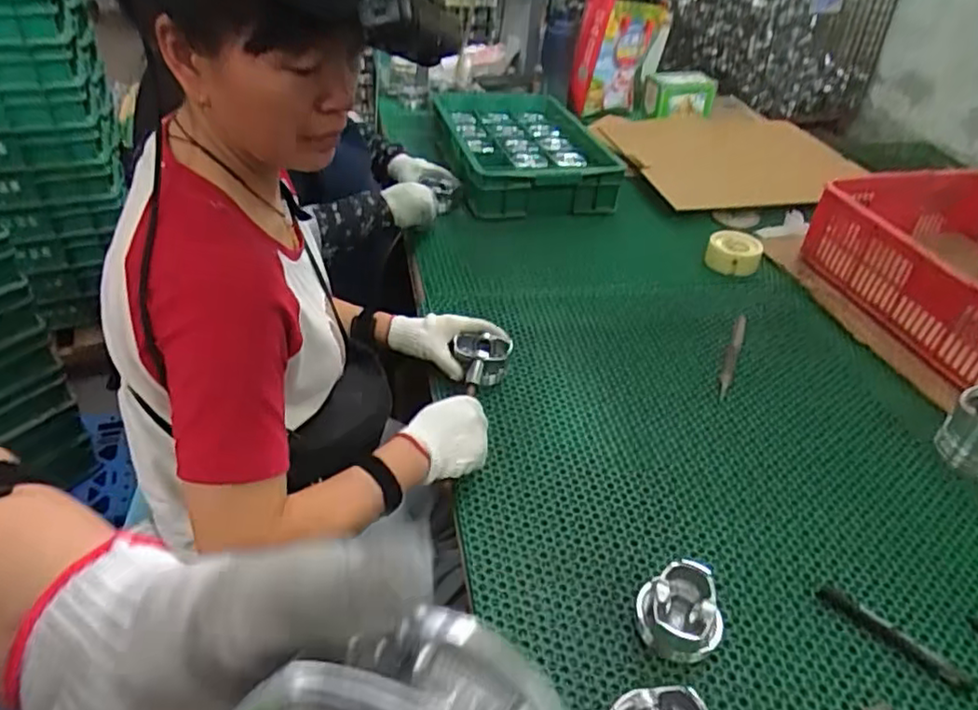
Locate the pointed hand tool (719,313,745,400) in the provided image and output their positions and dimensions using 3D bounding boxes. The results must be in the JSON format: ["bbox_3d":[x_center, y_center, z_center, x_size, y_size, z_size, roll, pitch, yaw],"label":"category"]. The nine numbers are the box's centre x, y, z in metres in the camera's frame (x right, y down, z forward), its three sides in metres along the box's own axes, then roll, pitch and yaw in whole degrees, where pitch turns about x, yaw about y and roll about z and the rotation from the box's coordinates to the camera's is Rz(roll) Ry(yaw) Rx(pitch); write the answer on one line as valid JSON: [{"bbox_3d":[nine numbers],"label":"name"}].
[{"bbox_3d":[0.386,-0.004,1.022,0.019,0.010,0.236,18,42,18],"label":"pointed hand tool"}]

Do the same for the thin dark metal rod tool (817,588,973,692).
[{"bbox_3d":[0.405,0.281,0.646,0.140,0.004,0.022,33,48,32],"label":"thin dark metal rod tool"}]

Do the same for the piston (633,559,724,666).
[{"bbox_3d":[0.186,0.255,0.637,0.071,0.052,0.078,1,39,-1],"label":"piston"}]

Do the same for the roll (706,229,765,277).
[{"bbox_3d":[0.466,-0.198,1.225,0.098,0.047,0.098,1,39,-1],"label":"roll"}]

